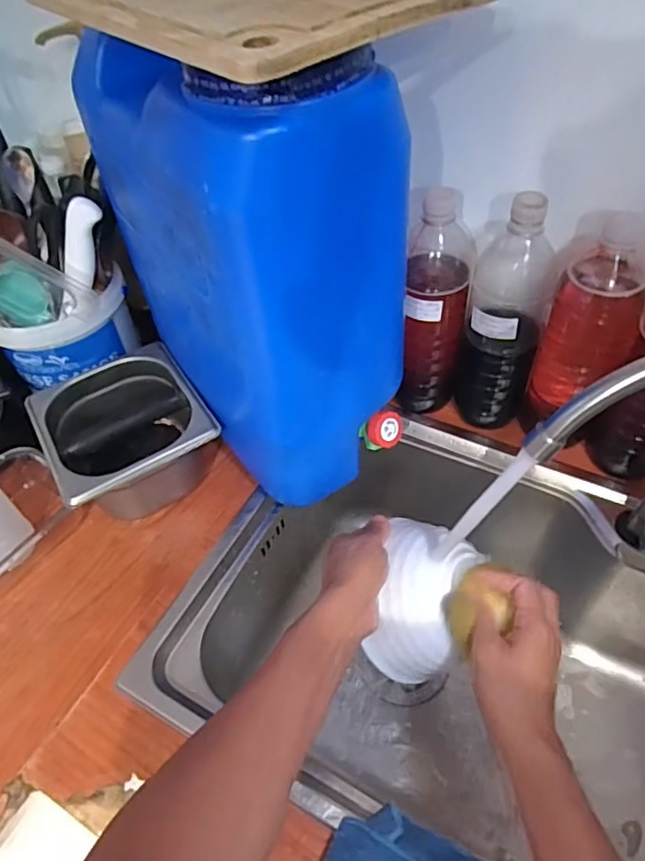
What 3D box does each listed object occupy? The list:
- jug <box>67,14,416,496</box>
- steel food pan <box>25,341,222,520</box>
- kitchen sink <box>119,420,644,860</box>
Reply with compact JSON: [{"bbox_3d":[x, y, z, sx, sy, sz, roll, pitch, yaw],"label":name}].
[{"bbox_3d":[-0.068,-0.152,0.543,0.161,0.366,0.285,-30,54,-19],"label":"jug"},{"bbox_3d":[-0.211,0.008,0.636,0.157,0.107,0.177,-28,53,-18],"label":"steel food pan"},{"bbox_3d":[0.166,0.234,0.608,0.546,0.207,0.412,21,55,21],"label":"kitchen sink"}]

